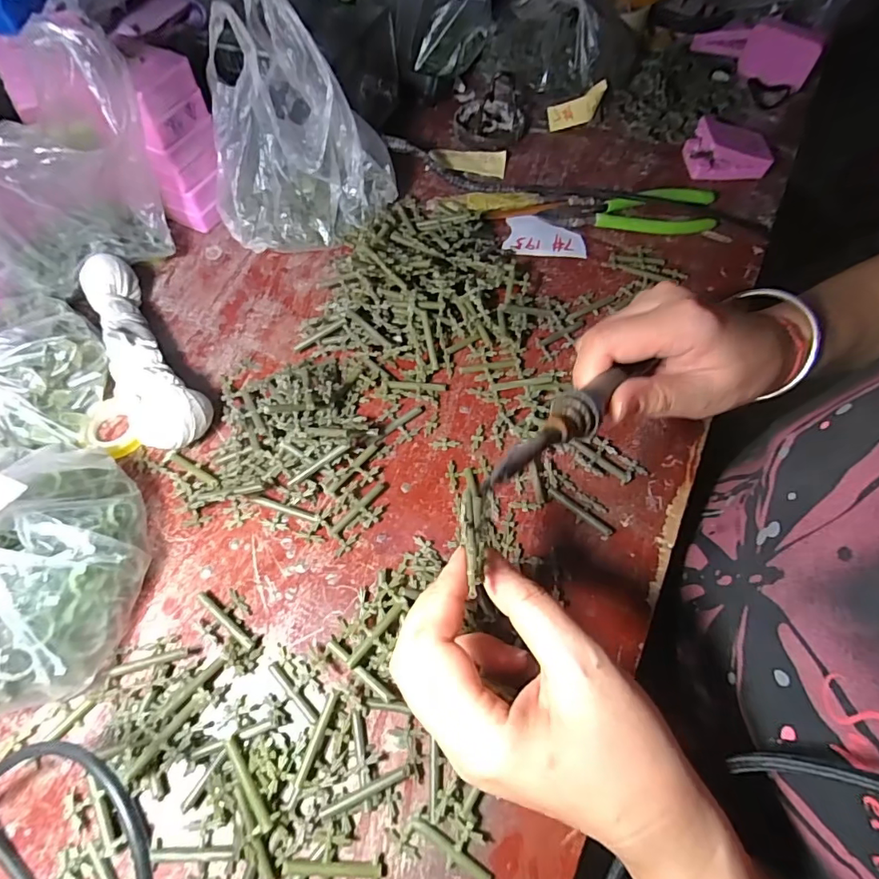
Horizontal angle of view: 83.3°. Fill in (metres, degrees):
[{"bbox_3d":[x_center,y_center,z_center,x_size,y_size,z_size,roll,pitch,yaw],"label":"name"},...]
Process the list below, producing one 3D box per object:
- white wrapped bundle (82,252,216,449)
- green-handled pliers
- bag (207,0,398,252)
[{"bbox_3d":[-0.206,-0.058,0.338,0.049,0.041,0.166,-31,68,-17],"label":"white wrapped bundle"},{"bbox_3d":[0.167,-0.198,0.430,0.156,0.011,0.046,-4,63,-5],"label":"green-handled pliers"},{"bbox_3d":[-0.107,-0.231,0.370,0.140,0.139,0.102,-18,65,-11],"label":"bag"}]

